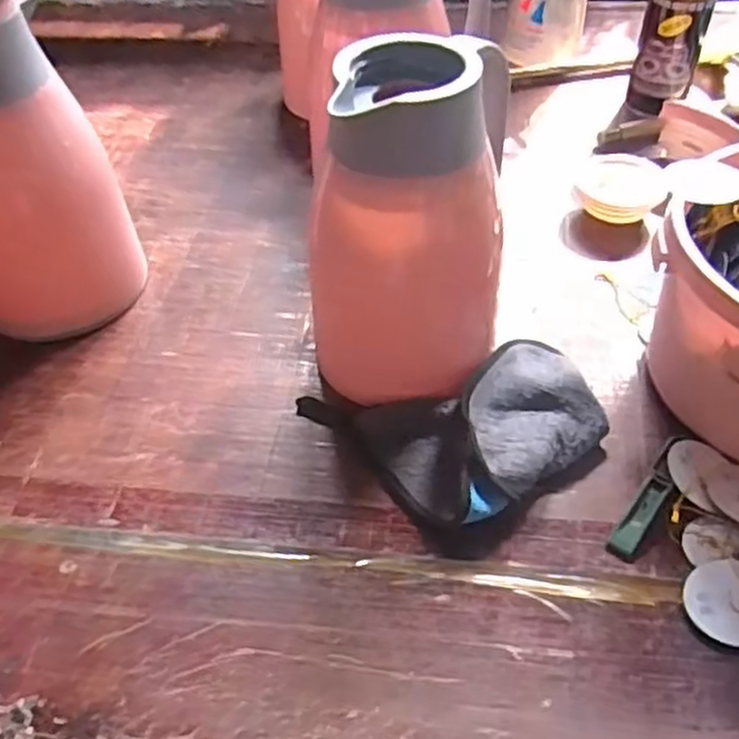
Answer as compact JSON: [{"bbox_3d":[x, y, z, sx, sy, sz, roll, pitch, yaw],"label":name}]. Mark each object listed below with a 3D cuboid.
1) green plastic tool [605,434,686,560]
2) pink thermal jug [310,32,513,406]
[{"bbox_3d":[0.181,0.080,0.479,0.017,0.014,0.099,27,53,25],"label":"green plastic tool"},{"bbox_3d":[0.029,-0.100,0.511,0.123,0.225,0.146,6,47,8],"label":"pink thermal jug"}]

